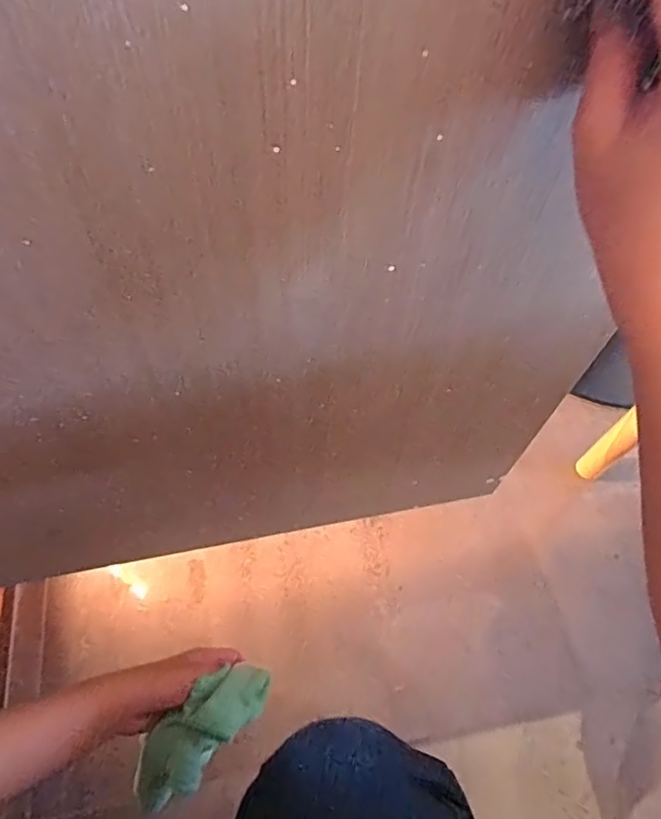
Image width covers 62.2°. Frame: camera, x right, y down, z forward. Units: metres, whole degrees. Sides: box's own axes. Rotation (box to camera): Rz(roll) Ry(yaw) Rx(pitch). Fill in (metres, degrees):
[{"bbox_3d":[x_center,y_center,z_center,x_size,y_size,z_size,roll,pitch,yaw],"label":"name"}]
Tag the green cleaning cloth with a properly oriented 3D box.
[{"bbox_3d":[-0.119,0.297,0.502,0.055,0.079,0.131,40,90,20],"label":"green cleaning cloth"}]

